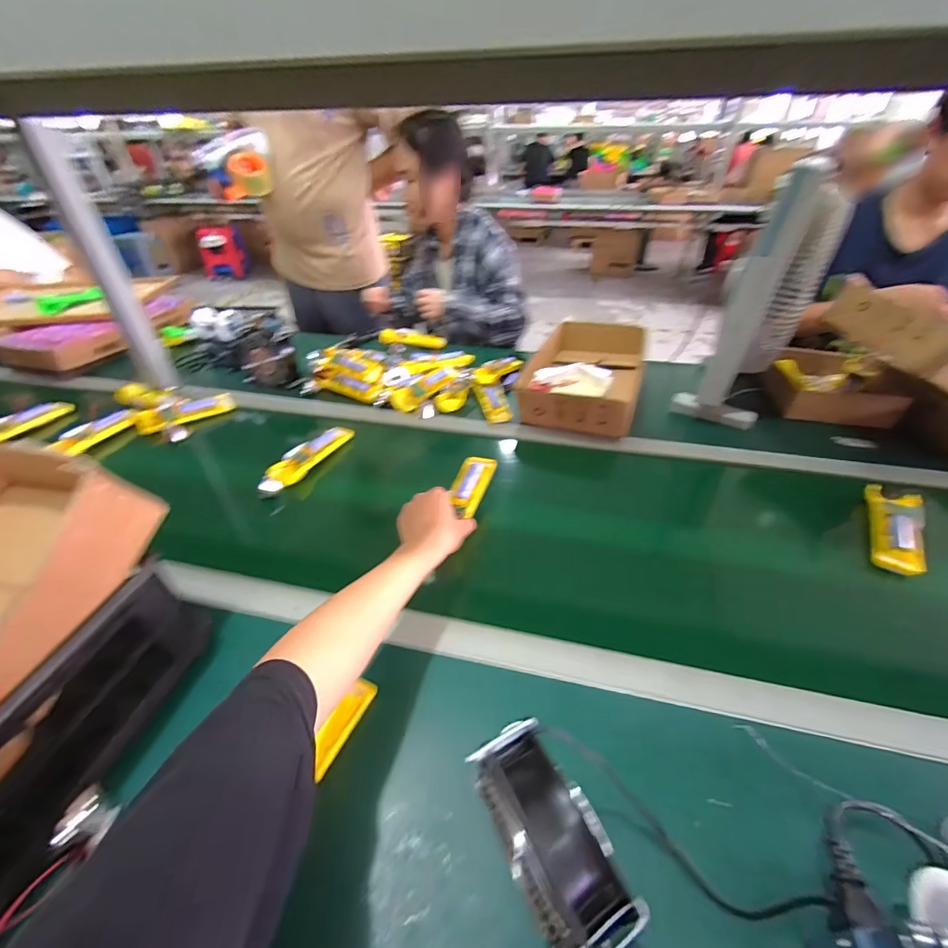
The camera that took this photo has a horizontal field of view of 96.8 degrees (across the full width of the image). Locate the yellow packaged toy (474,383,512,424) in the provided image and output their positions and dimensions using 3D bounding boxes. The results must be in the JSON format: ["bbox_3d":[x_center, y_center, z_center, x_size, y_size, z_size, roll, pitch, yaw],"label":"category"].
[{"bbox_3d":[0.040,-0.153,0.898,0.061,0.029,0.121,-6,40,-5],"label":"yellow packaged toy"}]

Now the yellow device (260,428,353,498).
[{"bbox_3d":[-0.304,-0.029,0.754,0.048,0.028,0.208,20,44,24],"label":"yellow device"}]

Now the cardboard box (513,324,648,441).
[{"bbox_3d":[0.253,-0.239,0.930,0.233,0.111,0.394,15,42,19],"label":"cardboard box"}]

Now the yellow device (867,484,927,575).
[{"bbox_3d":[0.603,0.078,0.600,0.050,0.041,0.170,21,44,24],"label":"yellow device"}]

